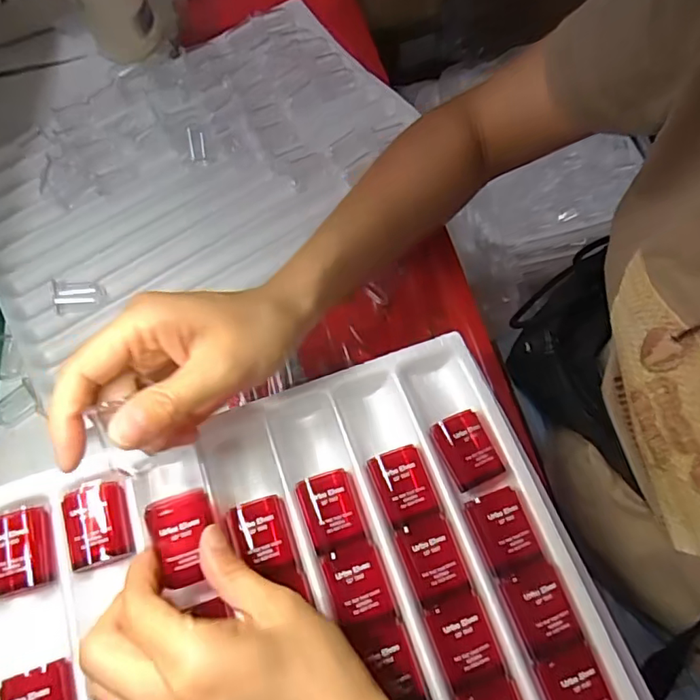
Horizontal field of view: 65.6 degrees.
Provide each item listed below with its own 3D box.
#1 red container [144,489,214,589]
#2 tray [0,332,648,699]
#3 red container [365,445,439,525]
[{"bbox_3d":[-0.082,0.092,0.264,0.031,0.017,0.040,-13,62,-5],"label":"red container"},{"bbox_3d":[-0.002,0.200,0.251,0.298,0.030,0.382,-20,69,-8],"label":"tray"},{"bbox_3d":[0.029,0.075,0.302,0.029,0.014,0.040,-16,68,-7],"label":"red container"}]

